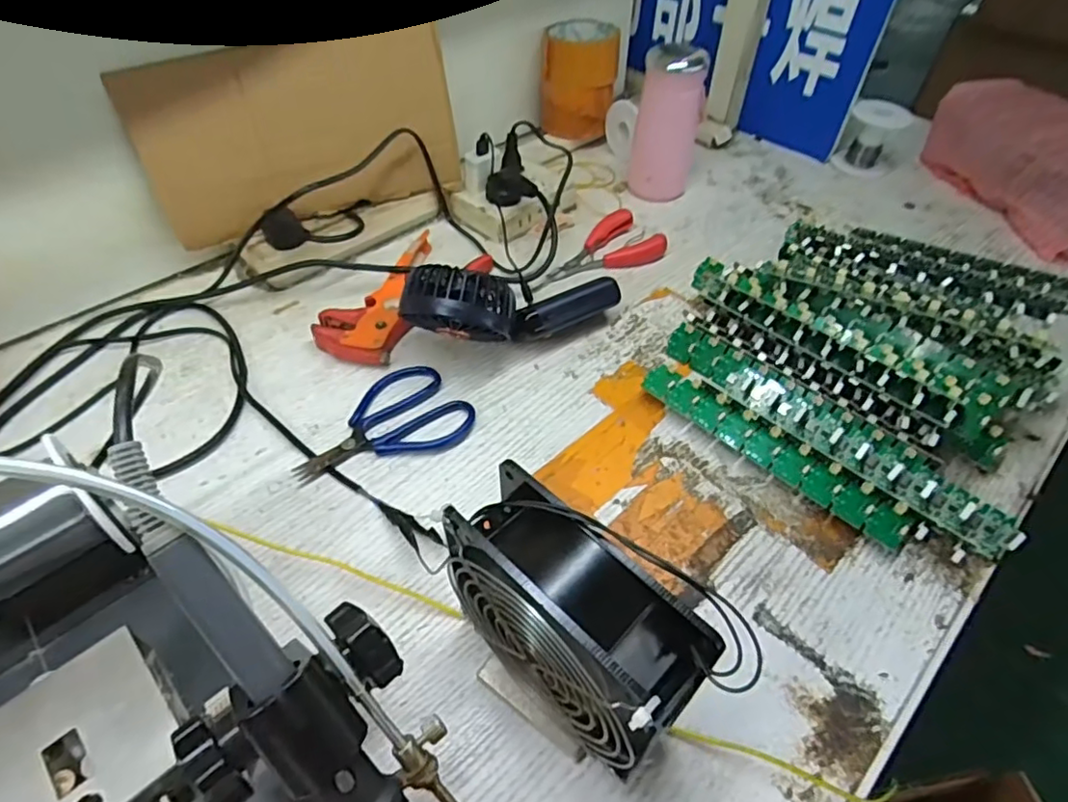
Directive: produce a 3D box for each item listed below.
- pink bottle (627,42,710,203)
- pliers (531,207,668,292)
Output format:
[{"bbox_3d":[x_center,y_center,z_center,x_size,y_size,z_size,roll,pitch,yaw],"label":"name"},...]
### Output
[{"bbox_3d":[0.140,-0.290,0.649,0.066,0.135,0.073,11,49,7],"label":"pink bottle"},{"bbox_3d":[0.056,-0.145,0.591,0.137,0.020,0.066,-23,54,-21],"label":"pliers"}]

